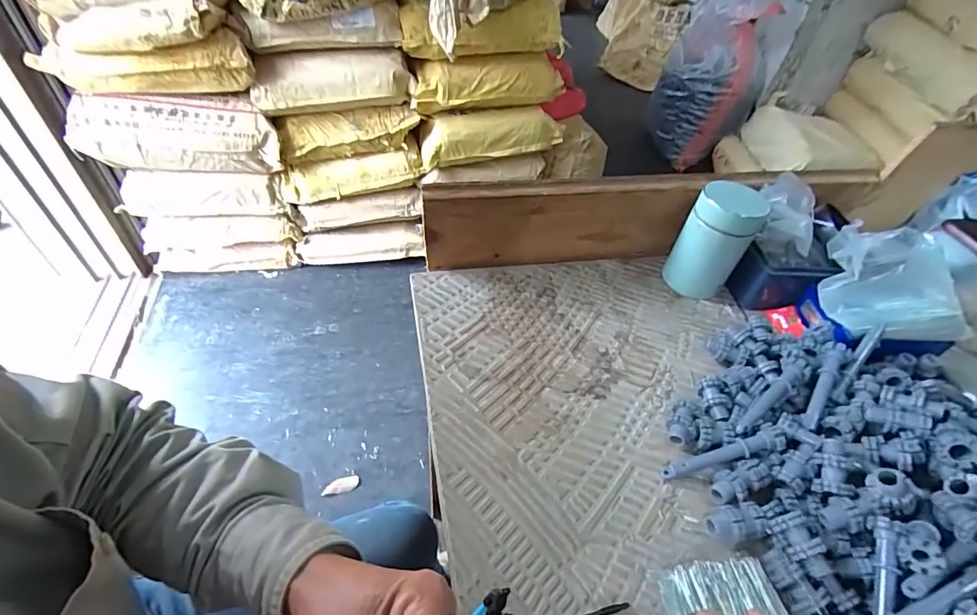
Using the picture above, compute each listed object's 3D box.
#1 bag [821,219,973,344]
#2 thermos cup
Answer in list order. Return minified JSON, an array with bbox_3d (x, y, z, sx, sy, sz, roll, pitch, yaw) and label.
[{"bbox_3d":[0.384,-0.024,0.438,0.121,0.057,0.095,2,47,-5],"label":"bag"},{"bbox_3d":[0.242,-0.075,0.495,0.065,0.112,0.077,29,51,20],"label":"thermos cup"}]

